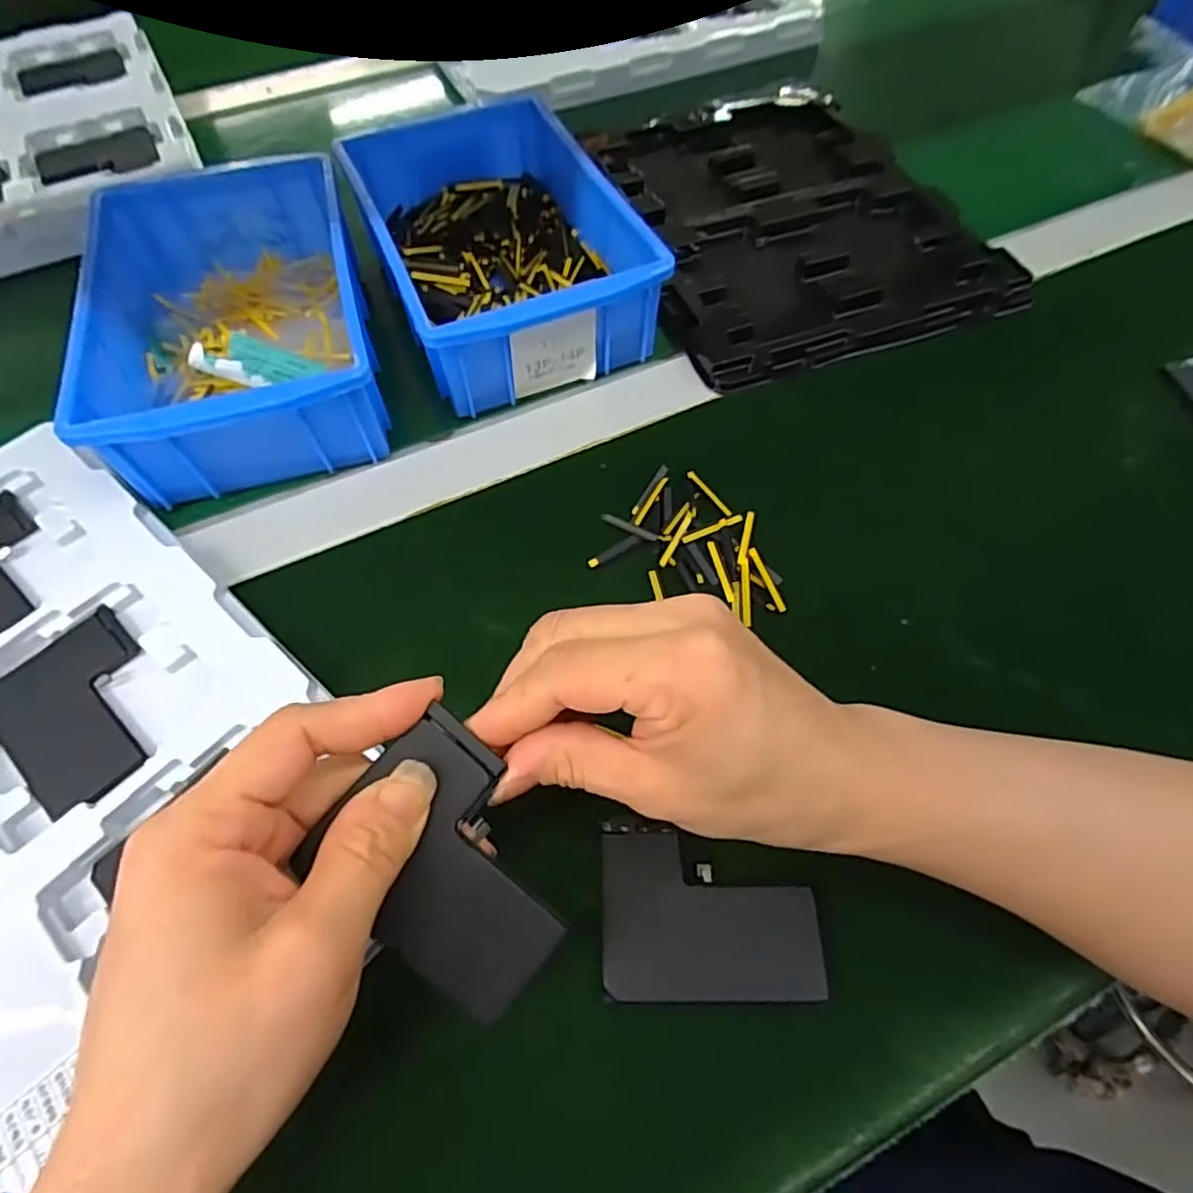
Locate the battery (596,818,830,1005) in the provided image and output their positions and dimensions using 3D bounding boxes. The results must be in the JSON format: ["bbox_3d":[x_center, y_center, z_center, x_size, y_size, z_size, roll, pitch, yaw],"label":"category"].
[{"bbox_3d":[0.040,0.113,0.236,0.075,0.005,0.057,0,61,1],"label":"battery"}]

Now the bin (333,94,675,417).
[{"bbox_3d":[-0.058,-0.211,0.389,0.129,0.062,0.195,-21,63,-10],"label":"bin"}]

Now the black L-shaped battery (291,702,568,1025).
[{"bbox_3d":[-0.040,0.079,0.192,0.055,0.007,0.075,-44,93,-18],"label":"black L-shaped battery"}]

